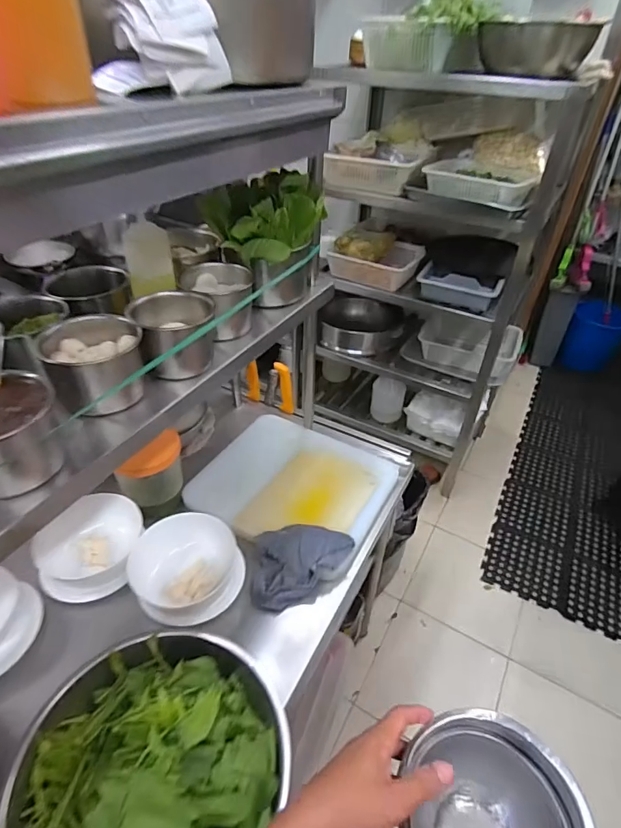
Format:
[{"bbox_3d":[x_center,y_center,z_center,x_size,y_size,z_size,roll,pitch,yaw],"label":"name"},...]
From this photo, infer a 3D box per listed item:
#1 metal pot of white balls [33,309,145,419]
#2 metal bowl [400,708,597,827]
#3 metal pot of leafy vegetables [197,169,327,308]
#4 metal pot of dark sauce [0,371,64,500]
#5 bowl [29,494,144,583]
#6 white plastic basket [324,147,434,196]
[{"bbox_3d":[-0.289,-0.071,0.620,0.117,0.095,0.126,1,40,-1],"label":"metal pot of white balls"},{"bbox_3d":[0.177,0.404,0.452,0.161,0.076,0.169,6,40,5],"label":"metal bowl"},{"bbox_3d":[-0.079,-0.310,0.830,0.137,0.228,0.172,24,44,24],"label":"metal pot of leafy vegetables"},{"bbox_3d":[-0.341,0.022,0.501,0.097,0.099,0.113,27,46,27],"label":"metal pot of dark sauce"},{"bbox_3d":[-0.426,0.247,0.892,0.175,0.085,0.165,1,40,-1],"label":"bowl"},{"bbox_3d":[0.248,-0.886,1.666,0.343,0.112,0.216,18,42,18],"label":"white plastic basket"}]

